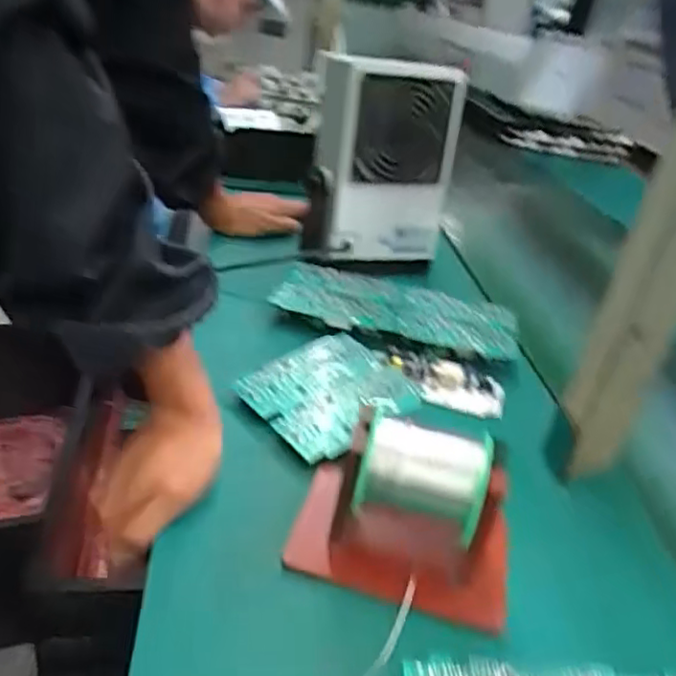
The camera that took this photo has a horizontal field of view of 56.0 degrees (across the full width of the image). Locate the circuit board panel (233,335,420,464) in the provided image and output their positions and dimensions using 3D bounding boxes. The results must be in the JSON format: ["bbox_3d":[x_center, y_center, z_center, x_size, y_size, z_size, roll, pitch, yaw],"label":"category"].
[{"bbox_3d":[-0.006,0.043,0.546,0.125,0.026,0.112,-21,42,-37],"label":"circuit board panel"}]

